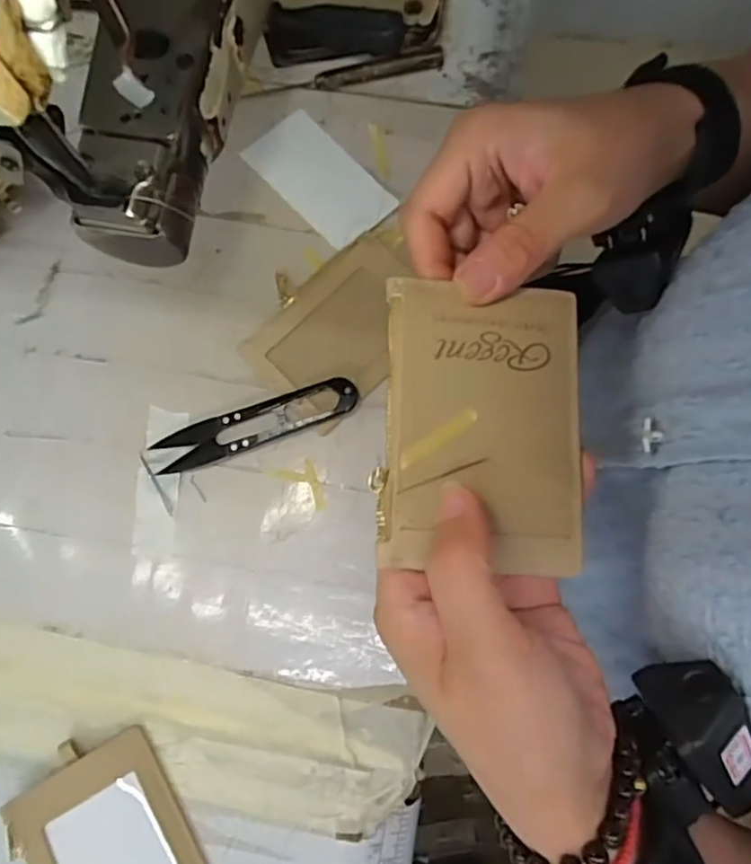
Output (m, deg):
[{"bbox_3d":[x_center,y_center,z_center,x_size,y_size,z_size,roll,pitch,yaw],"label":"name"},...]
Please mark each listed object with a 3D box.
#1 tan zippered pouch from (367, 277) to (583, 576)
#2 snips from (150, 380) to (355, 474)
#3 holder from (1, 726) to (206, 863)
[{"bbox_3d":[0.040,-0.005,0.230,0.074,0.006,0.105,5,77,-8],"label":"tan zippered pouch"},{"bbox_3d":[-0.069,-0.005,0.361,0.118,0.012,0.026,-18,81,-4],"label":"snips"},{"bbox_3d":[-0.128,0.216,0.311,0.071,0.007,0.111,-29,79,-18],"label":"holder"}]

